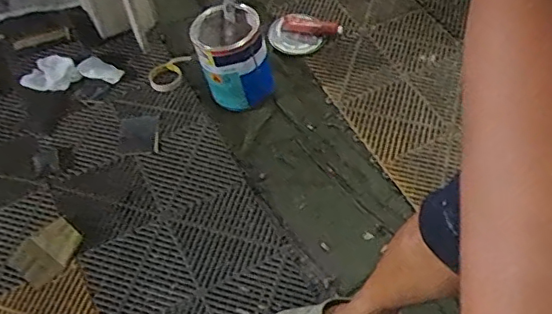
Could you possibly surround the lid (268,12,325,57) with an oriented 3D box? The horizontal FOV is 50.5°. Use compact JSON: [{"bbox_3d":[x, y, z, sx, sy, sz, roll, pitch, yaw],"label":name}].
[{"bbox_3d":[0.058,-0.339,1.604,0.140,0.017,0.140,1,61,-2],"label":"lid"}]

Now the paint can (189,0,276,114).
[{"bbox_3d":[-0.109,-0.246,1.430,0.170,0.209,0.186,-2,54,3],"label":"paint can"}]

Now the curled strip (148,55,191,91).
[{"bbox_3d":[-0.274,-0.229,1.534,0.082,0.023,0.175,9,40,9],"label":"curled strip"}]

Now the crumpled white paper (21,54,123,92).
[{"bbox_3d":[-0.530,-0.228,1.528,0.256,0.034,0.099,-4,53,-1],"label":"crumpled white paper"}]

